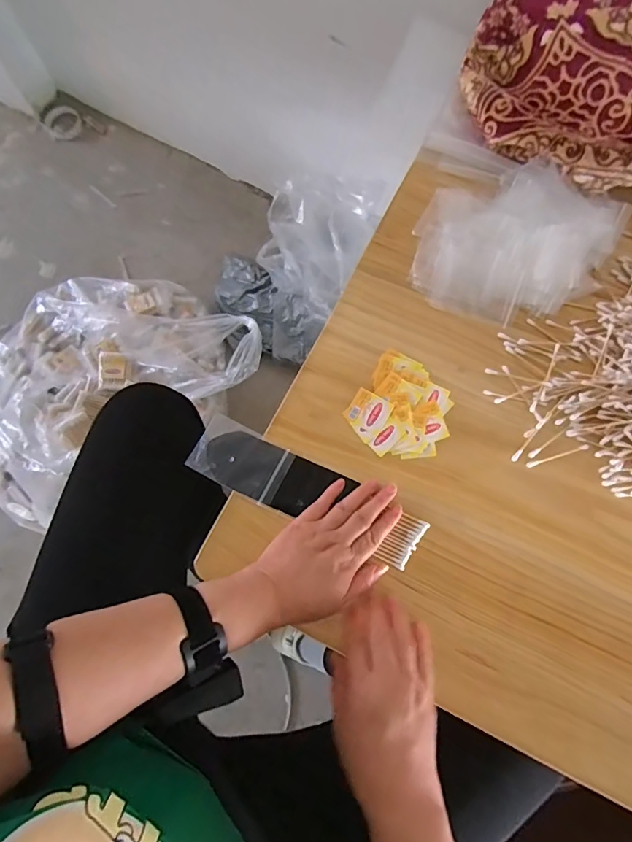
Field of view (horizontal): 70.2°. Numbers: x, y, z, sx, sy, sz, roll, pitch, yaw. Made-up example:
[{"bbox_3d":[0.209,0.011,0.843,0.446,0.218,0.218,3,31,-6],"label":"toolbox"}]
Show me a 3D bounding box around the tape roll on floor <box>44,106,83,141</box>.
[{"bbox_3d":[-0.703,-0.830,1.253,0.097,0.021,0.104,0,77,-2],"label":"tape roll on floor"}]

